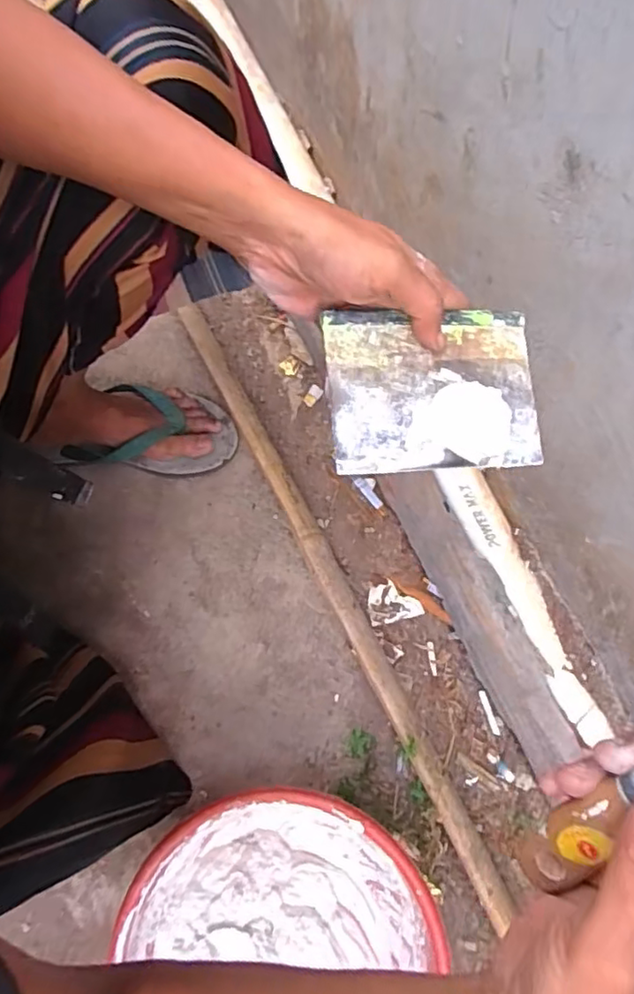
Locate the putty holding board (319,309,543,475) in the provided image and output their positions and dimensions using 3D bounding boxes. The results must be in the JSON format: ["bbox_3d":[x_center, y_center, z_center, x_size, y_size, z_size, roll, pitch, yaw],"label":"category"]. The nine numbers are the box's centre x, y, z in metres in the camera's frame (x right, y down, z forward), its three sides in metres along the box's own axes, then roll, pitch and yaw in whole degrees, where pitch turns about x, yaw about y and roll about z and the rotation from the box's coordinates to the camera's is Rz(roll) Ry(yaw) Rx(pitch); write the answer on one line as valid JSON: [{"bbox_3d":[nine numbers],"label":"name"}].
[{"bbox_3d":[0.064,-0.058,0.331,0.116,0.006,0.087,-4,81,-13],"label":"putty holding board"}]

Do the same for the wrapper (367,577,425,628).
[{"bbox_3d":[0.078,0.109,0.640,0.052,0.007,0.042,-16,72,-5],"label":"wrapper"}]

